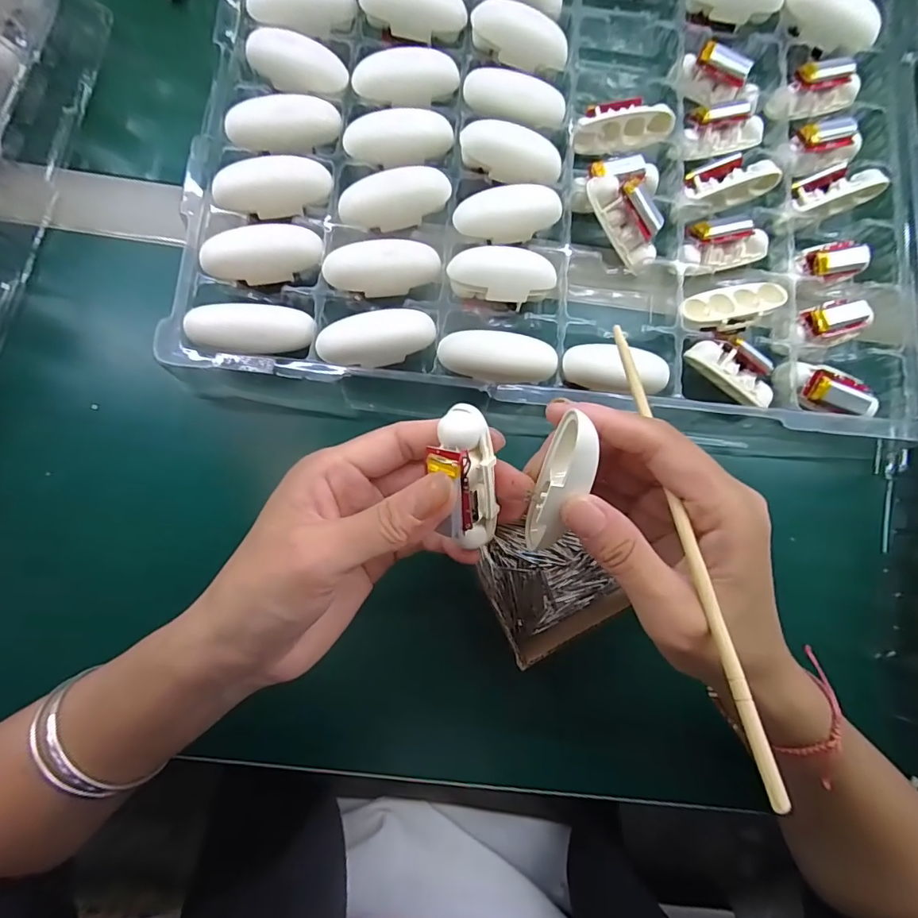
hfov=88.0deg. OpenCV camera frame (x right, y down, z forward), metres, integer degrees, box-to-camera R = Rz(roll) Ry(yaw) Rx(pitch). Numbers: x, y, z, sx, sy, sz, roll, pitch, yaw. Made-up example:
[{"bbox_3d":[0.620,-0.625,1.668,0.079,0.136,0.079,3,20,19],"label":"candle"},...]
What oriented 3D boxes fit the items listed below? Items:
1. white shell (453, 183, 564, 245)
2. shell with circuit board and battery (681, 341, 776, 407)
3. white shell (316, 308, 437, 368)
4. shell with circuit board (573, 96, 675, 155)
[{"bbox_3d":[0.030,-0.149,0.290,0.065,0.014,0.028,-10,83,-4],"label":"white shell"},{"bbox_3d":[0.169,-0.057,0.288,0.060,0.018,0.030,28,82,1],"label":"shell with circuit board and battery"},{"bbox_3d":[-0.047,-0.070,0.276,0.066,0.014,0.028,-14,83,-4],"label":"white shell"},{"bbox_3d":[0.109,-0.222,0.318,0.064,0.028,0.018,-4,39,5],"label":"shell with circuit board"}]

